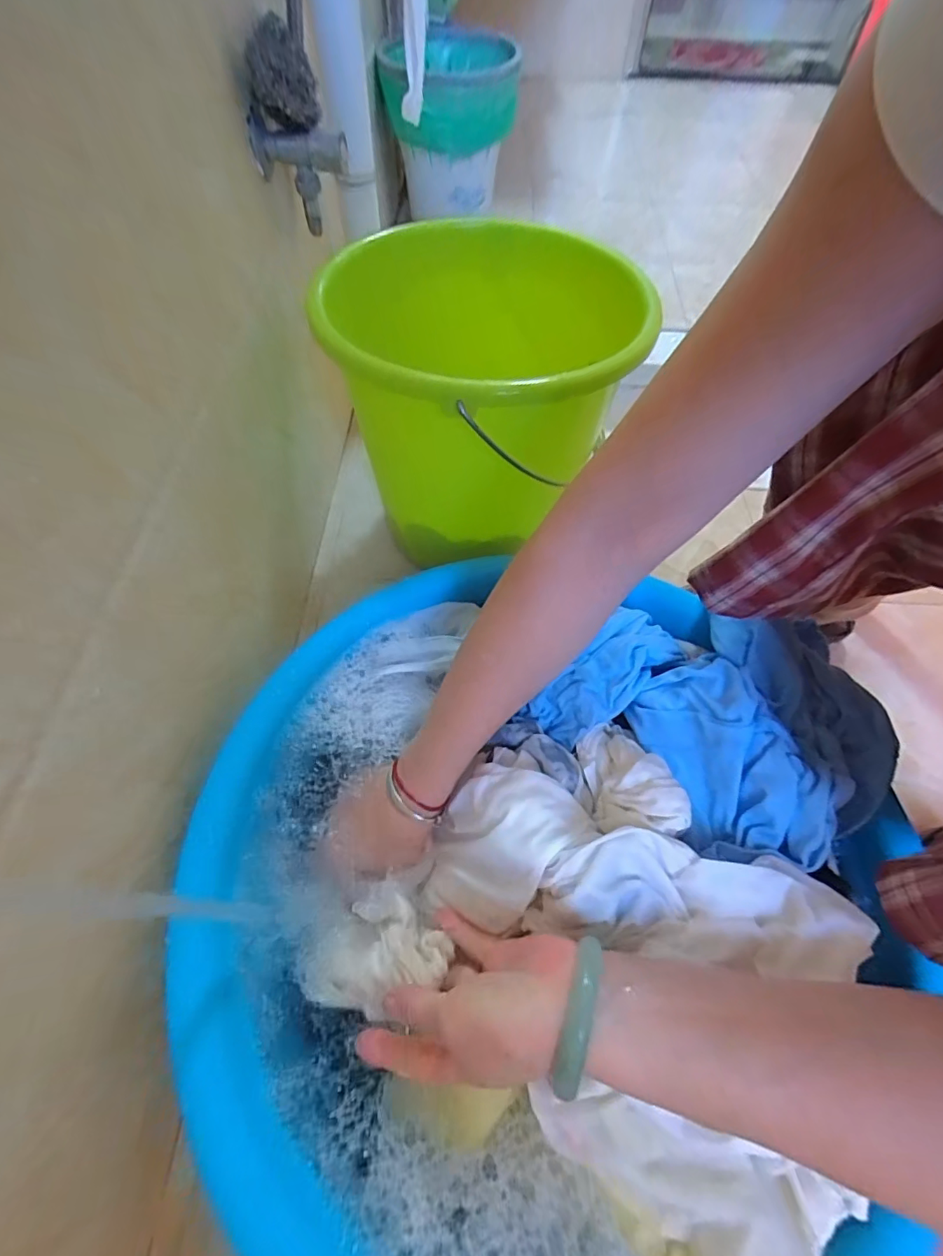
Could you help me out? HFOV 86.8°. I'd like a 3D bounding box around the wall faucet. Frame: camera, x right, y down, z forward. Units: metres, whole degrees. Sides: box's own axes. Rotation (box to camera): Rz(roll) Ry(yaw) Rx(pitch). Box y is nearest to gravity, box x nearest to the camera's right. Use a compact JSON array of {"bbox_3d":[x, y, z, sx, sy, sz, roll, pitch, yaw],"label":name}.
[{"bbox_3d":[-0.157,-0.428,0.472,0.081,0.091,0.038,-7,58,-6],"label":"wall faucet"}]

